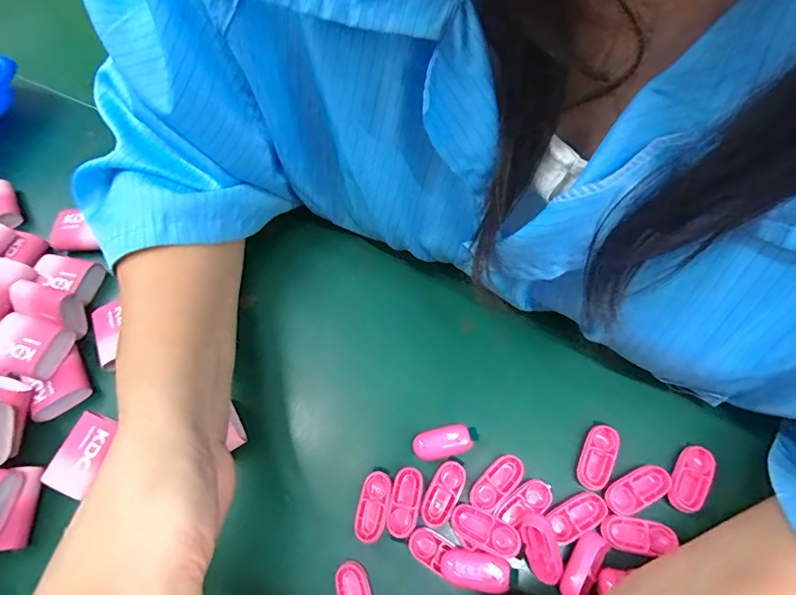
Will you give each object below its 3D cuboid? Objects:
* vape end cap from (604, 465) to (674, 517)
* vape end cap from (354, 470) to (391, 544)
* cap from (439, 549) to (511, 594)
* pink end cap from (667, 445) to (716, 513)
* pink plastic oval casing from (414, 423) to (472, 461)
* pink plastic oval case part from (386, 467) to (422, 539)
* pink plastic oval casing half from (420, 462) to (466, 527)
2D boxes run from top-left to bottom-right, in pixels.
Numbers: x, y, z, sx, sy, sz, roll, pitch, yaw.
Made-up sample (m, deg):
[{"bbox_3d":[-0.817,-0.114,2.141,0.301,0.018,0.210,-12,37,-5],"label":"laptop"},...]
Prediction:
[{"bbox_3d":[0.125,0.099,0.223,0.035,0.004,0.016,-30,66,-8],"label":"vape end cap"},{"bbox_3d":[-0.013,0.111,0.229,0.015,0.004,0.034,8,66,9],"label":"vape end cap"},{"bbox_3d":[0.037,0.132,0.207,0.031,0.015,0.016,4,66,7],"label":"cap"},{"bbox_3d":[0.152,0.093,0.223,0.016,0.005,0.034,29,71,17],"label":"pink end cap"},{"bbox_3d":[0.024,0.081,0.239,0.031,0.007,0.016,-14,65,-1],"label":"pink plastic oval casing"},{"bbox_3d":[0.003,0.108,0.229,0.015,0.004,0.033,9,66,9],"label":"pink plastic oval case part"},{"bbox_3d":[0.024,0.105,0.231,0.016,0.004,0.034,27,70,16],"label":"pink plastic oval casing half"}]

